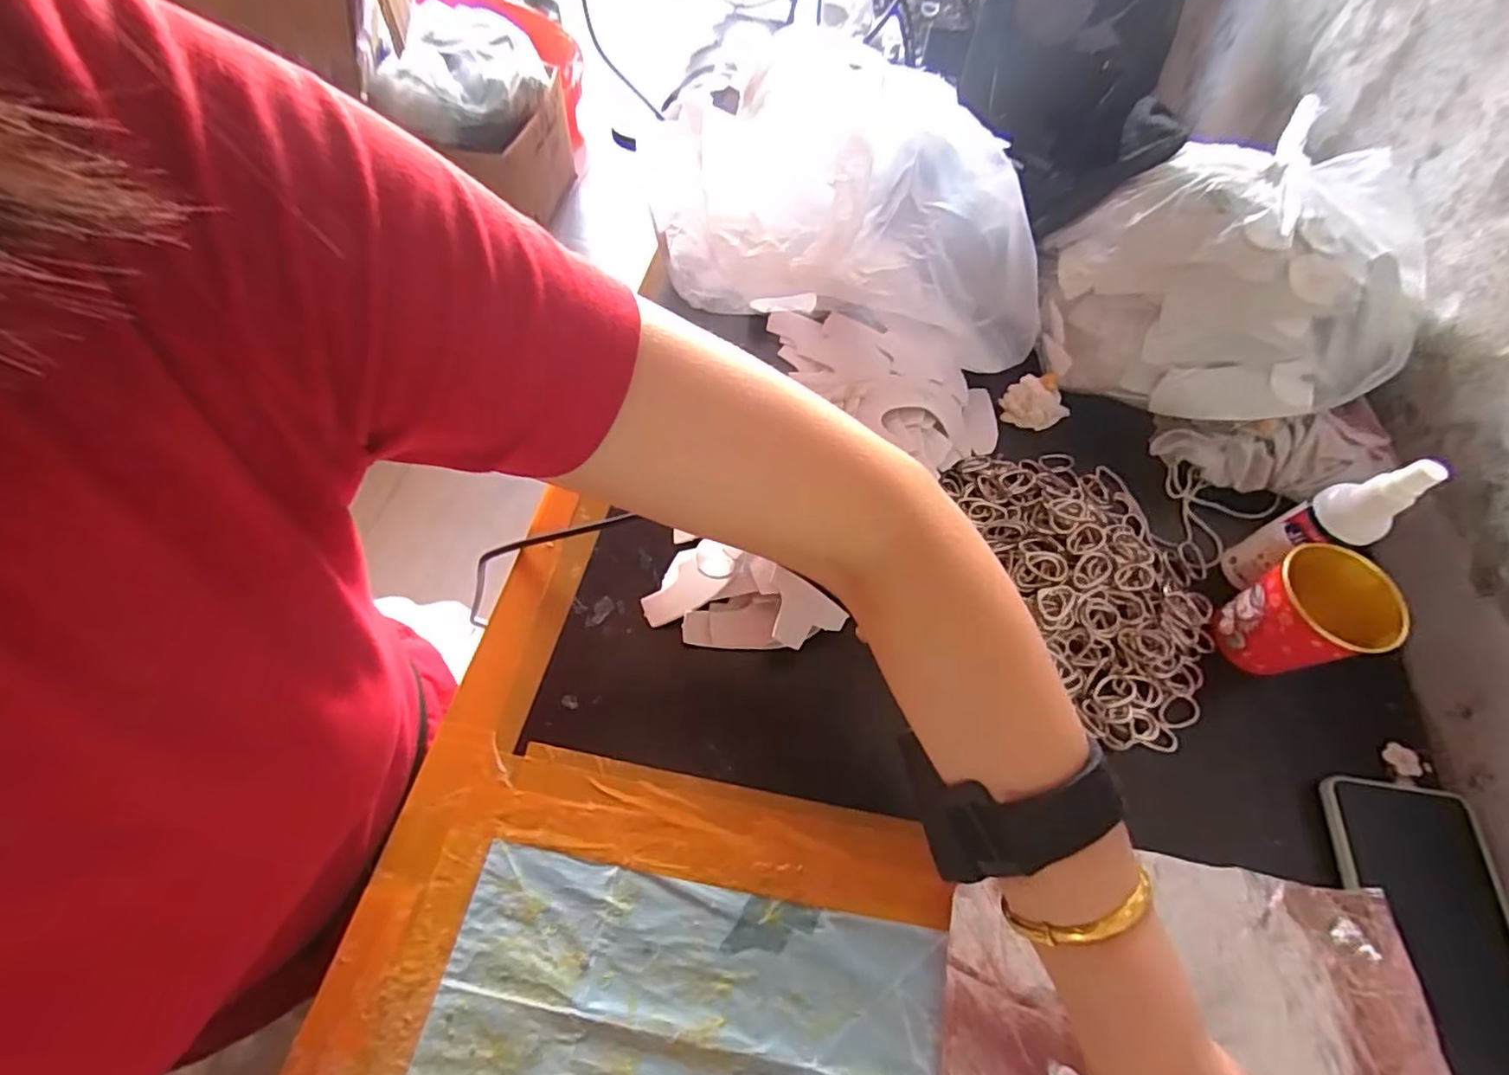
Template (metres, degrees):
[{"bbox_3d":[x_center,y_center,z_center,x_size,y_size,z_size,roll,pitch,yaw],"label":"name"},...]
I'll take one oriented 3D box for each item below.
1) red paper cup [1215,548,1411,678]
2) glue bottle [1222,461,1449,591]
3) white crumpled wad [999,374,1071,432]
[{"bbox_3d":[0.341,0.049,0.393,0.063,0.064,0.064,2,61,-4],"label":"red paper cup"},{"bbox_3d":[0.356,-0.006,0.396,0.036,0.124,0.028,8,61,-1],"label":"glue bottle"},{"bbox_3d":[0.221,-0.108,0.499,0.044,0.022,0.038,-21,65,-16],"label":"white crumpled wad"}]

